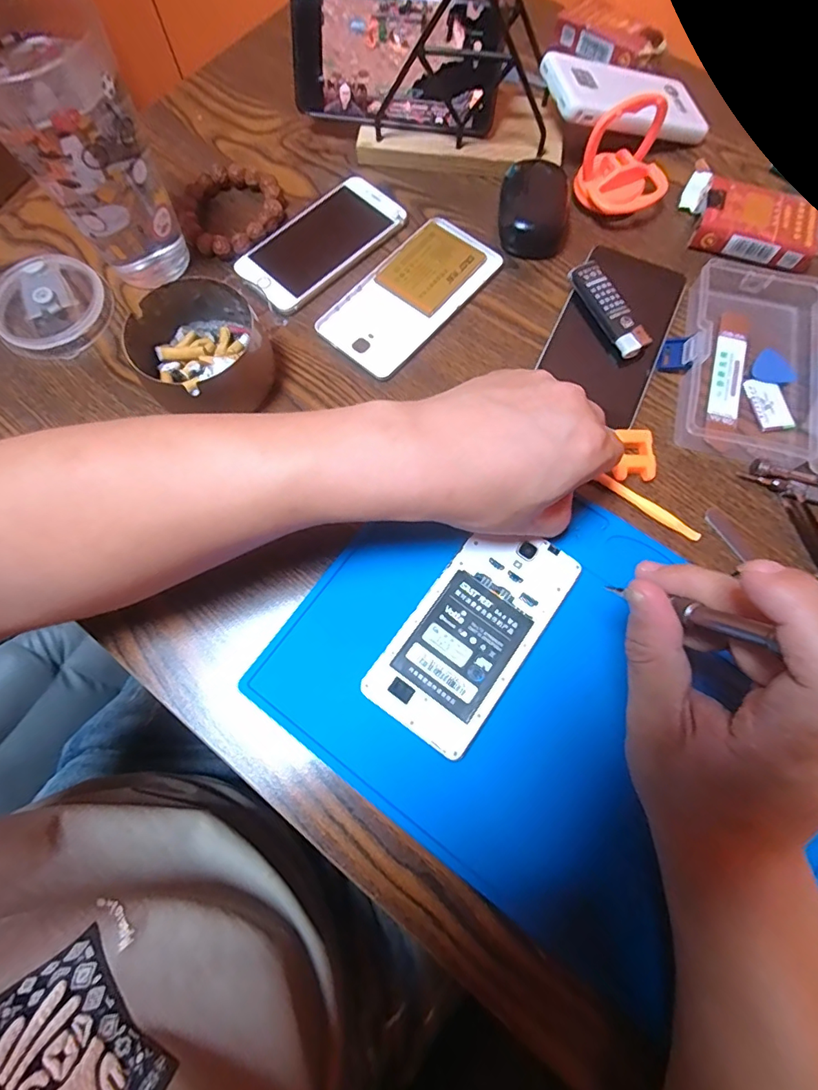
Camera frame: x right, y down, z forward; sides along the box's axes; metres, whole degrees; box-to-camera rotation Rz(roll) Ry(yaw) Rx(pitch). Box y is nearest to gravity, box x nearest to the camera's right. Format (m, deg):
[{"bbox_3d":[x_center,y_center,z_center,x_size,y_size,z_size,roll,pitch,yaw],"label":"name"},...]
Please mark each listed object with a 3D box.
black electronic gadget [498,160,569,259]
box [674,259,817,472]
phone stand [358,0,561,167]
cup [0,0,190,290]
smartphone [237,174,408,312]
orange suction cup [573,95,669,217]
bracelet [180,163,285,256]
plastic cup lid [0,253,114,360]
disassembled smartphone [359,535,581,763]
[{"bbox_3d":[0.099,-0.270,0.390,0.052,0.022,0.083,6,73,2],"label":"black electronic gadget"},{"bbox_3d":[0.286,-0.122,0.342,0.176,0.022,0.158,12,73,4],"label":"box"},{"bbox_3d":[0.046,-0.371,0.372,0.162,0.116,0.075,9,73,3],"label":"phone stand"},{"bbox_3d":[-0.205,-0.248,0.319,0.084,0.142,0.077,0,73,0],"label":"cup"},{"bbox_3d":[-0.070,-0.242,0.386,0.131,0.009,0.069,-42,77,-12],"label":"smartphone"},{"bbox_3d":[0.165,-0.291,0.371,0.063,0.069,0.043,-6,73,-2],"label":"orange suction cup"},{"bbox_3d":[-0.141,-0.271,0.393,0.078,0.017,0.086,-22,74,-6],"label":"bracelet"},{"bbox_3d":[-0.271,-0.181,0.367,0.080,0.017,0.081,0,73,0],"label":"plastic cup lid"},{"bbox_3d":[0.039,0.050,0.295,0.069,0.006,0.138,36,76,11],"label":"disassembled smartphone"}]

